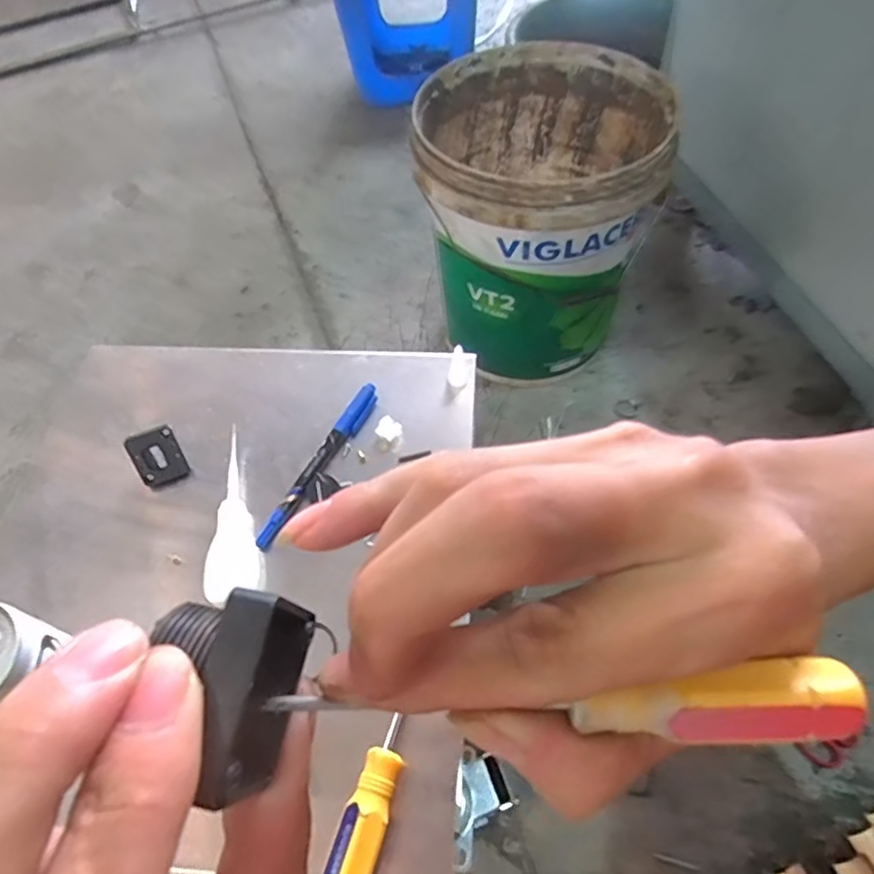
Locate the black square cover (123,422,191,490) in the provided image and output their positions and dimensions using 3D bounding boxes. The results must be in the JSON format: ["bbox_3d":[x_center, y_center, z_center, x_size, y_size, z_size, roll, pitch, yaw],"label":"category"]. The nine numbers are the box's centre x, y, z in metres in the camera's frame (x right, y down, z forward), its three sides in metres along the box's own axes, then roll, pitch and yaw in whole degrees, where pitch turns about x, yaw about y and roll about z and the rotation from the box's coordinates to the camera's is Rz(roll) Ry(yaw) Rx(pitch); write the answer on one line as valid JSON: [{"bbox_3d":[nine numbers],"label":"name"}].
[{"bbox_3d":[-0.189,0.013,0.413,0.031,0.040,0.005,-26,16,-15],"label":"black square cover"}]

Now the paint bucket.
[{"bbox_3d":[0.129,-0.280,0.822,0.284,0.324,0.301,-1,56,2],"label":"paint bucket"}]

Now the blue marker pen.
[{"bbox_3d":[-0.079,0.017,0.416,0.014,0.014,0.137,22,60,17],"label":"blue marker pen"}]

